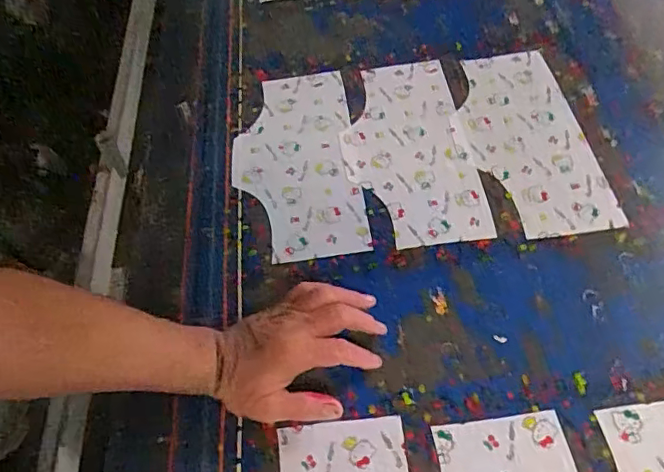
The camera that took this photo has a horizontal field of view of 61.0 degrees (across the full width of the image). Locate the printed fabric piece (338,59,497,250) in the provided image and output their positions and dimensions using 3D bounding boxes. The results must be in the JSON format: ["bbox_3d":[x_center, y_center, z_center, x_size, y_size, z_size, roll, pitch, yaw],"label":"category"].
[{"bbox_3d":[0.090,-0.119,0.703,0.148,0.008,0.307,-7,54,-1],"label":"printed fabric piece"}]

